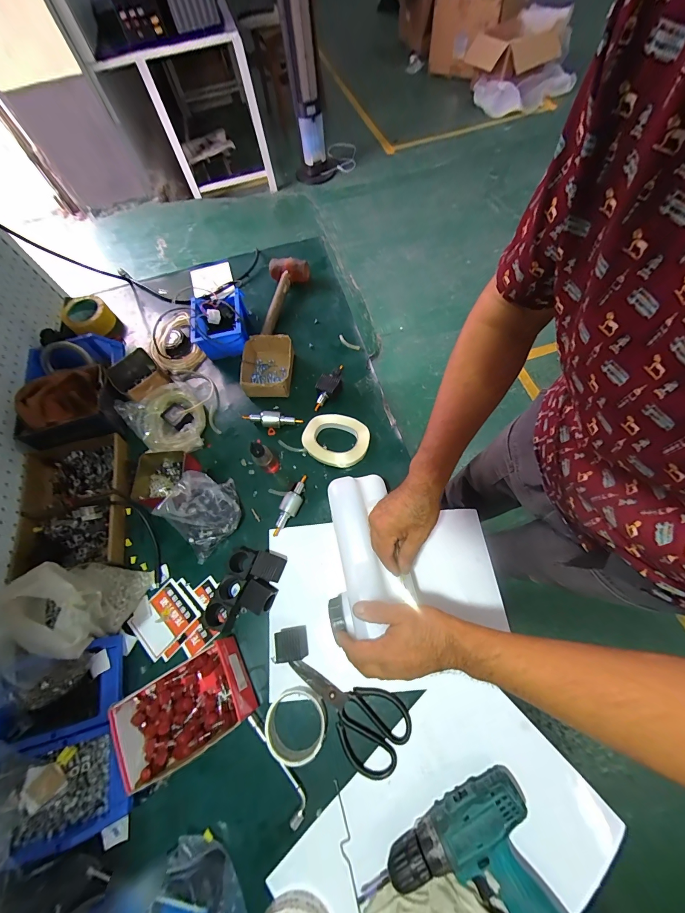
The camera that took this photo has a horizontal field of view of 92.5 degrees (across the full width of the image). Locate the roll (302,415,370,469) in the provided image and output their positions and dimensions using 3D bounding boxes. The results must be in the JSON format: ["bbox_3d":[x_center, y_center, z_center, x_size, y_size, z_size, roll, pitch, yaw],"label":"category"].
[{"bbox_3d":[-0.014,-0.037,0.659,0.135,0.021,0.108,25,71,15],"label":"roll"}]

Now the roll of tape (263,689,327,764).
[{"bbox_3d":[-0.067,0.388,0.474,0.086,0.026,0.084,-2,66,4],"label":"roll of tape"}]

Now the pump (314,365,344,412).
[{"bbox_3d":[-0.033,-0.147,0.699,0.042,0.038,0.114,24,72,14],"label":"pump"}]

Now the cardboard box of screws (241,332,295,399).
[{"bbox_3d":[-0.164,-0.199,0.726,0.108,0.049,0.141,-1,68,4],"label":"cardboard box of screws"}]

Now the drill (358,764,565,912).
[{"bbox_3d":[0.146,0.531,0.387,0.231,0.061,0.184,-21,66,-4],"label":"drill"}]

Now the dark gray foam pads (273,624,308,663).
[{"bbox_3d":[-0.081,0.293,0.516,0.043,0.040,0.047,-11,67,0],"label":"dark gray foam pads"}]

